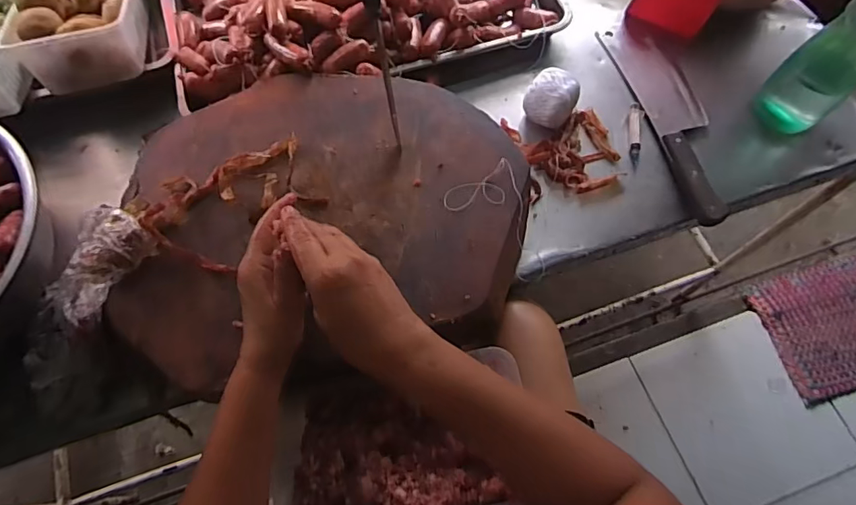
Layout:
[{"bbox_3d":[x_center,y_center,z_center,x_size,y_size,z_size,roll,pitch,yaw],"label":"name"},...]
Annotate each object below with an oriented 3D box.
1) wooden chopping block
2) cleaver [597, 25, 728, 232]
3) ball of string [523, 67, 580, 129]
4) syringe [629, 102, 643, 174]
[{"bbox_3d":[-0.110,-0.051,0.572,0.431,0.089,0.363,-11,67,-5],"label":"wooden chopping block"},{"bbox_3d":[0.347,-0.198,0.687,0.086,0.029,0.345,-13,67,-6],"label":"cleaver"},{"bbox_3d":[0.167,-0.207,0.670,0.066,0.065,0.057,30,70,12],"label":"ball of string"},{"bbox_3d":[0.288,-0.163,0.678,0.016,0.010,0.106,8,67,3],"label":"syringe"}]

